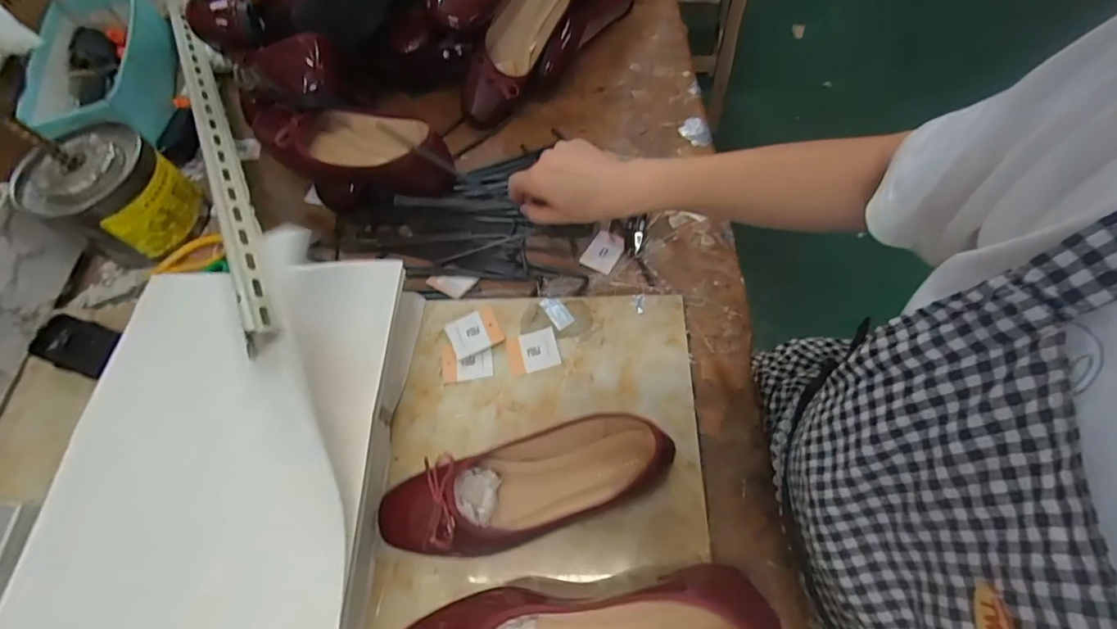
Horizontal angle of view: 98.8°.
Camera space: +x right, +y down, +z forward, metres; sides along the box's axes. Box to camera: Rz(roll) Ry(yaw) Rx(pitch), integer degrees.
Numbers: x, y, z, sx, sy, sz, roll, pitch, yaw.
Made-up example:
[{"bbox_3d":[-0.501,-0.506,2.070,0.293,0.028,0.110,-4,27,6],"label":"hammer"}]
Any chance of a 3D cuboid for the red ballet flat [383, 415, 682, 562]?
[{"bbox_3d":[-0.028,0.142,0.400,0.244,0.056,0.085,-18,65,-5],"label":"red ballet flat"}]

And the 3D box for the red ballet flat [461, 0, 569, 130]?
[{"bbox_3d":[-0.052,-0.368,0.634,0.091,0.093,0.253,45,115,19],"label":"red ballet flat"}]

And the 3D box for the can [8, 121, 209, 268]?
[{"bbox_3d":[-0.501,-0.140,0.548,0.122,0.112,0.129,-2,64,4],"label":"can"}]

